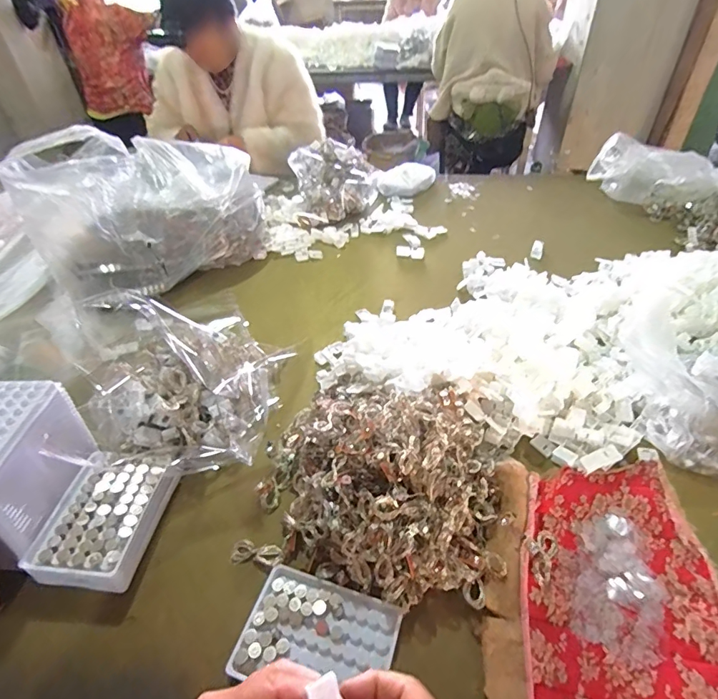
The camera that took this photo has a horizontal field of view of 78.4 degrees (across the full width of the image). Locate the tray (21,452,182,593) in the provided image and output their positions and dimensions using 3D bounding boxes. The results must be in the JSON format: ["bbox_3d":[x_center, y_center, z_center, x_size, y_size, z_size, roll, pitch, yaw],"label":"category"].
[{"bbox_3d":[-0.257,0.177,0.453,0.094,0.043,0.126,4,42,7],"label":"tray"}]

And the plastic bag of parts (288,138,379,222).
[{"bbox_3d":[-0.052,-0.378,0.999,0.193,0.131,0.109,-7,42,-5],"label":"plastic bag of parts"}]

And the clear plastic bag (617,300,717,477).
[{"bbox_3d":[0.386,0.058,0.495,0.213,0.111,0.096,31,51,32],"label":"clear plastic bag"}]

